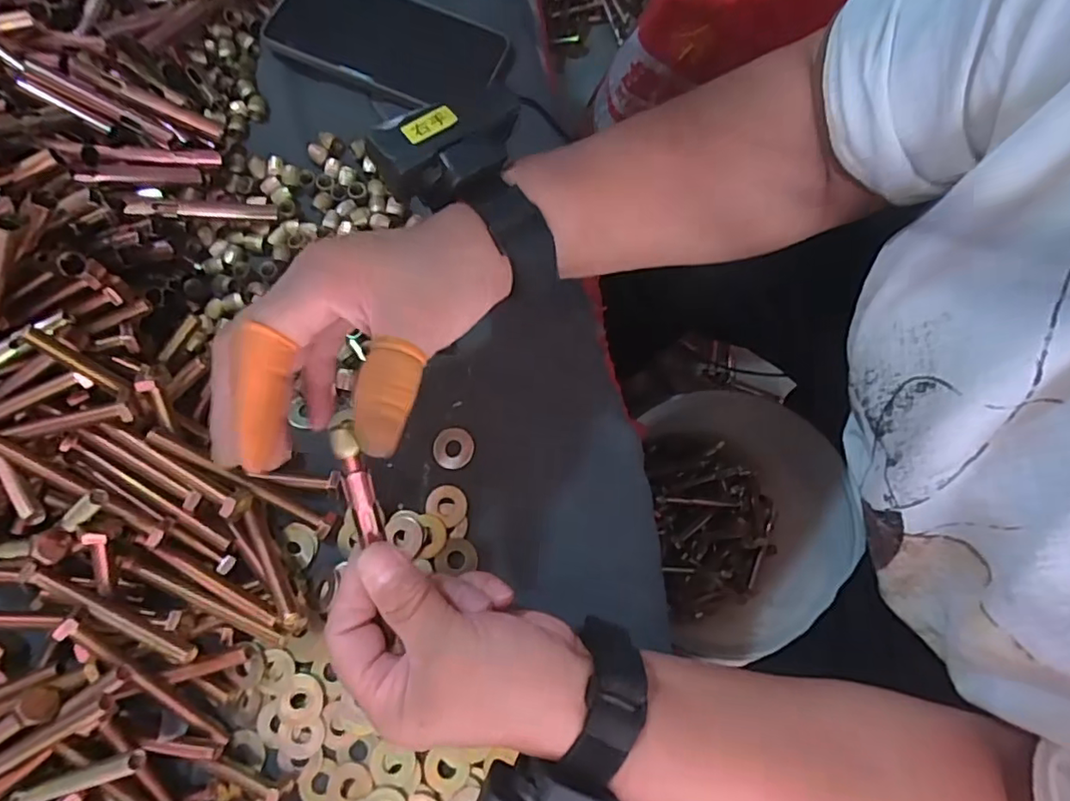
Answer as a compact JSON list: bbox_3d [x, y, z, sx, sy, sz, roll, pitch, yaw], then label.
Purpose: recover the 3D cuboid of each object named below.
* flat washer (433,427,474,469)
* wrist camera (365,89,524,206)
[{"bbox_3d":[-0.049,0.028,0.351,0.026,0.004,0.024,-5,74,17],"label":"flat washer"},{"bbox_3d":[-0.037,-0.116,0.270,0.069,0.023,0.039,-25,77,-8],"label":"wrist camera"}]

